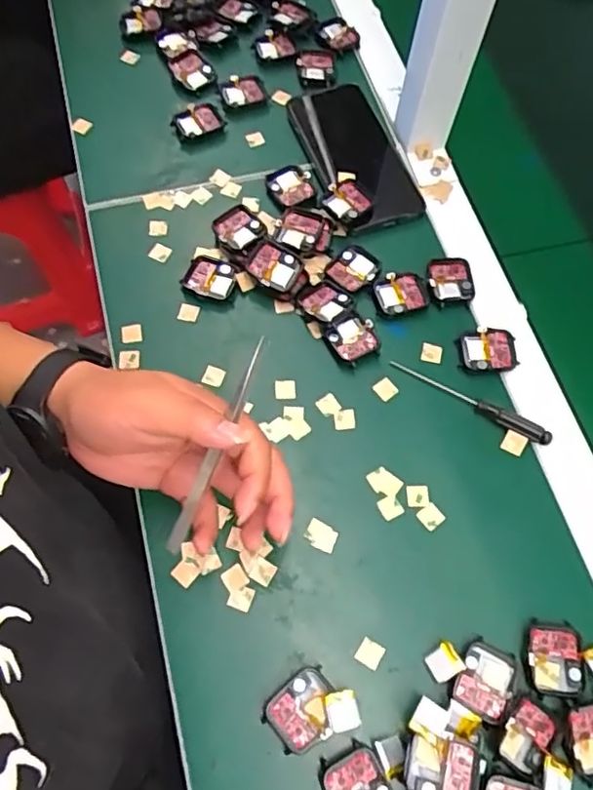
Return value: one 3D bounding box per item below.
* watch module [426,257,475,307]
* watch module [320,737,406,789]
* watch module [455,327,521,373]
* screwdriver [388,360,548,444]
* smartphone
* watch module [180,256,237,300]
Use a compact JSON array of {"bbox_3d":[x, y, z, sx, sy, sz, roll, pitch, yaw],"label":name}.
[{"bbox_3d":[0.131,-0.097,0.516,0.040,0.006,0.041,-10,67,-6],"label":"watch module"},{"bbox_3d":[0.044,0.239,0.372,0.054,0.015,0.045,-22,69,-11],"label":"watch module"},{"bbox_3d":[0.155,-0.036,0.490,0.045,0.007,0.036,1,66,-1],"label":"watch module"},{"bbox_3d":[0.135,0.003,0.474,0.131,0.010,0.012,31,69,12],"label":"screwdriver"},{"bbox_3d":[0.052,-0.229,0.564,0.077,0.013,0.168,-19,68,-10],"label":"smartphone"},{"bbox_3d":[-0.073,-0.096,0.514,0.043,0.015,0.035,18,67,7],"label":"watch module"}]

